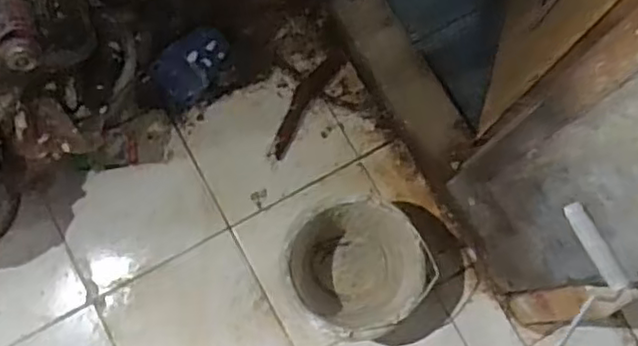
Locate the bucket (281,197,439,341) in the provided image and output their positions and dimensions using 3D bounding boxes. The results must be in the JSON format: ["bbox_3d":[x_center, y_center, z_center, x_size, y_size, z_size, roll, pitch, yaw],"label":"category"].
[{"bbox_3d":[0.071,0.187,1.280,0.260,0.172,0.247,0,78,-1],"label":"bucket"}]

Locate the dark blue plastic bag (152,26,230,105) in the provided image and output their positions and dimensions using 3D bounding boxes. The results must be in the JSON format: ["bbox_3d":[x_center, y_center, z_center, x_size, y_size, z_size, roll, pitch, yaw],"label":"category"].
[{"bbox_3d":[-0.247,-0.216,1.355,0.157,0.077,0.101,-43,82,-9],"label":"dark blue plastic bag"}]

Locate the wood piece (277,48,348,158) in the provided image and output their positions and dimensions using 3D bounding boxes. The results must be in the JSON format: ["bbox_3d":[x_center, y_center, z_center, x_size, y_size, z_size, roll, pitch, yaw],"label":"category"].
[{"bbox_3d":[-0.030,-0.149,1.405,0.053,0.027,0.252,33,80,6],"label":"wood piece"}]

